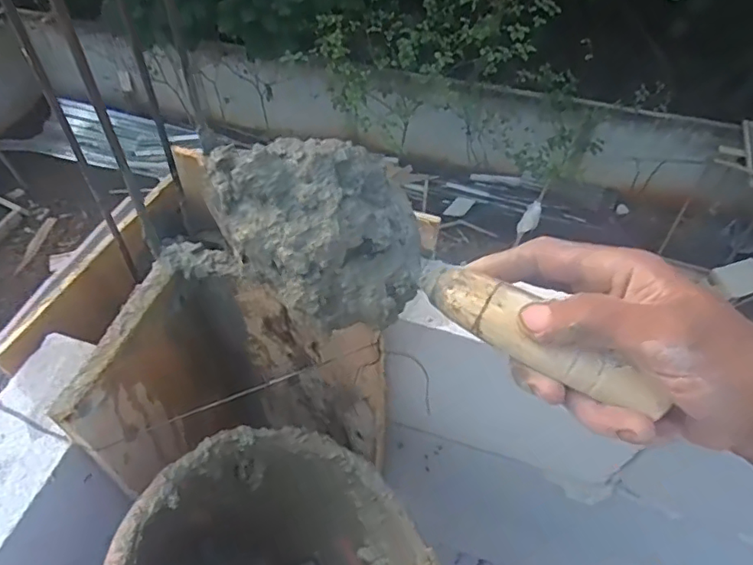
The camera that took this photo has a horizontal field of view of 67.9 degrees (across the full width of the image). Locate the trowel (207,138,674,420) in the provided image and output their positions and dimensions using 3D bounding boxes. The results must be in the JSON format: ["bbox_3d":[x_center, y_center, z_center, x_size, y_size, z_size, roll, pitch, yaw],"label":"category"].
[{"bbox_3d":[0.020,-0.005,0.307,0.249,0.062,0.092,30,57,13],"label":"trowel"}]

